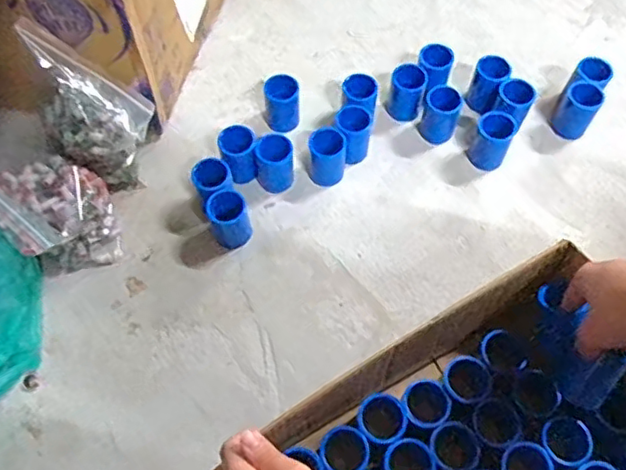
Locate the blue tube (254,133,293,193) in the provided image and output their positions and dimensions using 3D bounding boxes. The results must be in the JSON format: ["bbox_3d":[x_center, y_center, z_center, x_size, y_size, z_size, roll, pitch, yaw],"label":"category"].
[{"bbox_3d":[-0.041,-0.075,0.640,0.036,0.054,0.039,1,61,-2],"label":"blue tube"}]

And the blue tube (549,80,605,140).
[{"bbox_3d":[0.290,-0.137,0.673,0.038,0.056,0.037,1,61,-2],"label":"blue tube"}]

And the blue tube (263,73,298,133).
[{"bbox_3d":[-0.033,-0.143,0.673,0.039,0.059,0.040,1,63,-1],"label":"blue tube"}]

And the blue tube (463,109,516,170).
[{"bbox_3d":[0.191,-0.100,0.650,0.041,0.050,0.042,25,65,11],"label":"blue tube"}]

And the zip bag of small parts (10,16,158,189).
[{"bbox_3d":[-0.214,-0.111,0.593,0.102,0.162,0.073,13,63,5],"label":"zip bag of small parts"}]

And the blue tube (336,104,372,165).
[{"bbox_3d":[0.043,-0.107,0.662,0.039,0.053,0.045,9,63,3],"label":"blue tube"}]

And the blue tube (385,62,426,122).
[{"bbox_3d":[0.104,-0.159,0.686,0.036,0.057,0.038,1,61,-2],"label":"blue tube"}]

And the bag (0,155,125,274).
[{"bbox_3d":[-0.252,-0.033,0.579,0.138,0.125,0.096,37,68,16],"label":"bag"}]

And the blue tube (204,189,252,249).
[{"bbox_3d":[-0.084,-0.016,0.616,0.039,0.045,0.043,-17,63,-11],"label":"blue tube"}]

